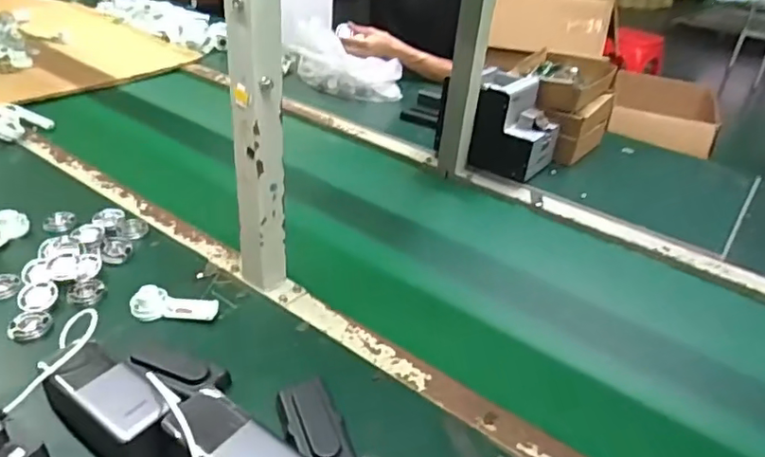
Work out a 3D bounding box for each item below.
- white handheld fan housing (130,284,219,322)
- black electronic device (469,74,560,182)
[{"bbox_3d":[-0.231,0.084,0.634,0.092,0.025,0.032,4,32,-2],"label":"white handheld fan housing"},{"bbox_3d":[0.237,-0.171,1.000,0.107,0.148,0.133,27,39,31],"label":"black electronic device"}]

